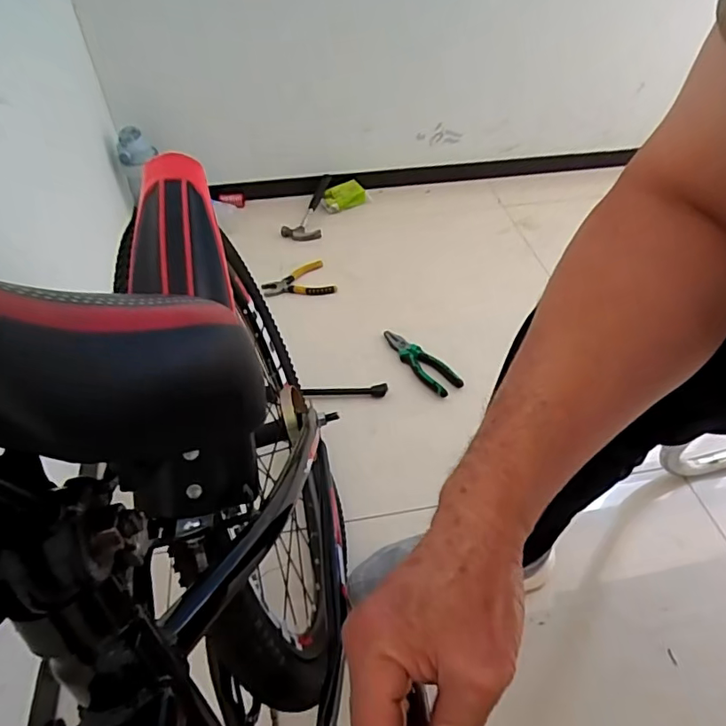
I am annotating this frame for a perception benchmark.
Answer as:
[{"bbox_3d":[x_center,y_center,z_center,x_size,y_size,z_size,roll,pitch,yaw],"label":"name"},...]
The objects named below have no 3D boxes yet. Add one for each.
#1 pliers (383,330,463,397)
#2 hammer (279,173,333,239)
[{"bbox_3d":[0.111,-0.006,1.018,0.053,0.023,0.184,-29,54,-25],"label":"pliers"},{"bbox_3d":[-0.133,-0.390,1.343,0.095,0.029,0.235,12,63,9],"label":"hammer"}]

